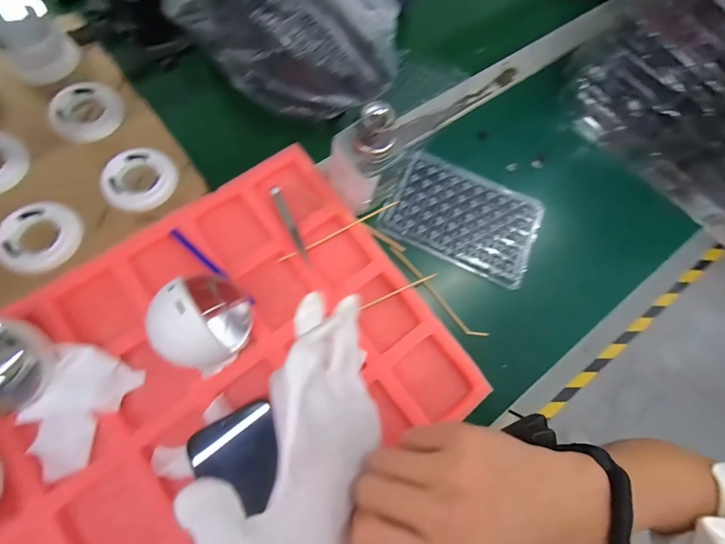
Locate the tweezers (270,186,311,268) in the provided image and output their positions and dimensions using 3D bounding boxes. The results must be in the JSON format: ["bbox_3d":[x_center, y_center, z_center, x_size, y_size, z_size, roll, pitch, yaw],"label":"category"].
[{"bbox_3d":[-0.074,-0.049,0.322,0.011,0.009,0.095,-23,79,-10],"label":"tweezers"}]

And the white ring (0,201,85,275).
[{"bbox_3d":[-0.311,-0.035,0.301,0.082,0.012,0.076,1,75,-5],"label":"white ring"}]

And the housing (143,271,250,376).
[{"bbox_3d":[-0.130,0.040,0.257,0.070,0.064,0.077,-27,80,-12],"label":"housing"}]

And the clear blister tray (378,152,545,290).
[{"bbox_3d":[0.118,-0.064,0.364,0.167,0.017,0.115,25,75,2],"label":"clear blister tray"}]

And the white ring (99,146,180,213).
[{"bbox_3d":[-0.235,-0.098,0.333,0.066,0.017,0.070,1,75,-5],"label":"white ring"}]

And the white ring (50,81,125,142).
[{"bbox_3d":[-0.306,-0.181,0.351,0.072,0.016,0.072,1,75,-5],"label":"white ring"}]

